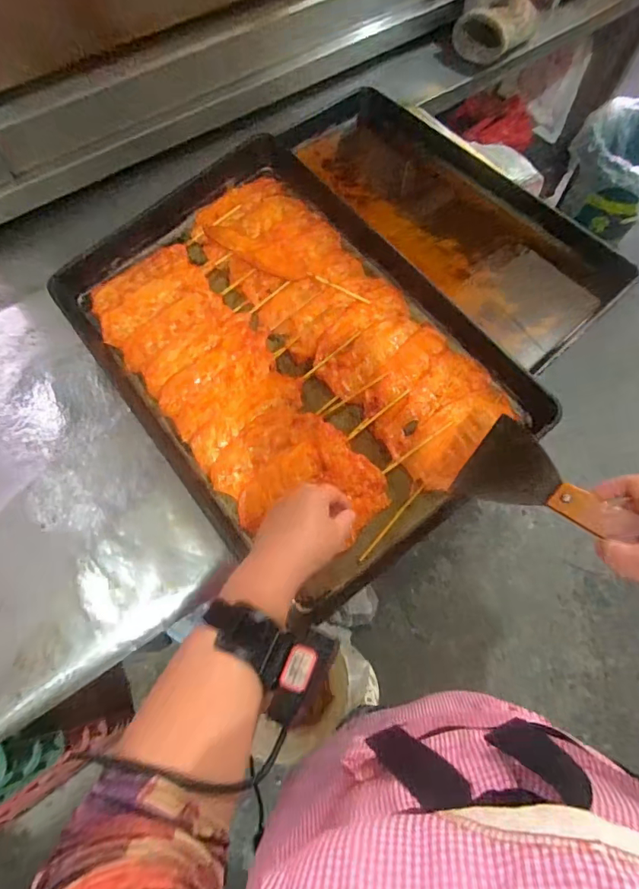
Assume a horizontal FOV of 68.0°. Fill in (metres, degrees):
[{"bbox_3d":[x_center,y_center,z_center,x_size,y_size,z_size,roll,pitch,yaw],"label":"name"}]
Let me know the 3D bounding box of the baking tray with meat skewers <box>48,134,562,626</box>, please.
[{"bbox_3d":[-0.052,-0.137,0.648,0.407,0.088,0.625,-33,71,-14],"label":"baking tray with meat skewers"}]

